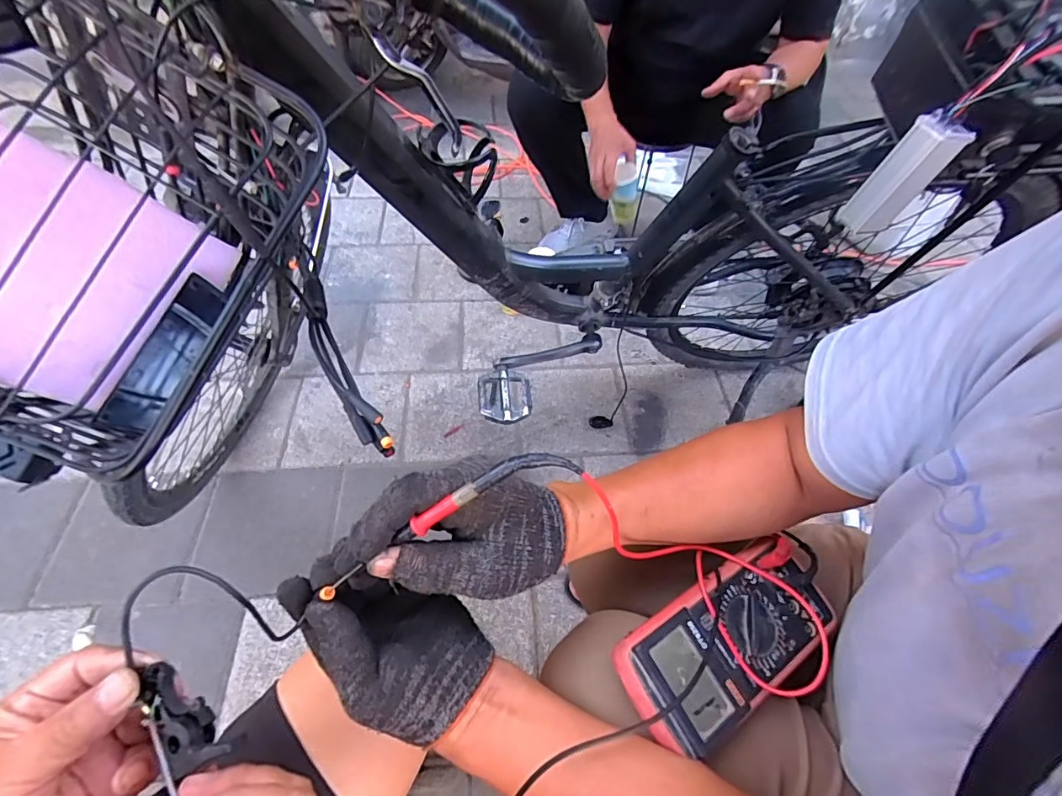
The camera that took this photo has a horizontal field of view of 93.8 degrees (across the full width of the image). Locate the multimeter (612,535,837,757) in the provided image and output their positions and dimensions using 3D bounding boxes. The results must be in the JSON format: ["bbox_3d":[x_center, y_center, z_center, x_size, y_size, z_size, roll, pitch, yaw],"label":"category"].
[{"bbox_3d":[0.154,0.181,0.376,0.188,0.033,0.087,-26,58,-20],"label":"multimeter"}]

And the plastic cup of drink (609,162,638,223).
[{"bbox_3d":[0.211,-0.463,1.124,0.061,0.133,0.073,6,53,3],"label":"plastic cup of drink"}]

